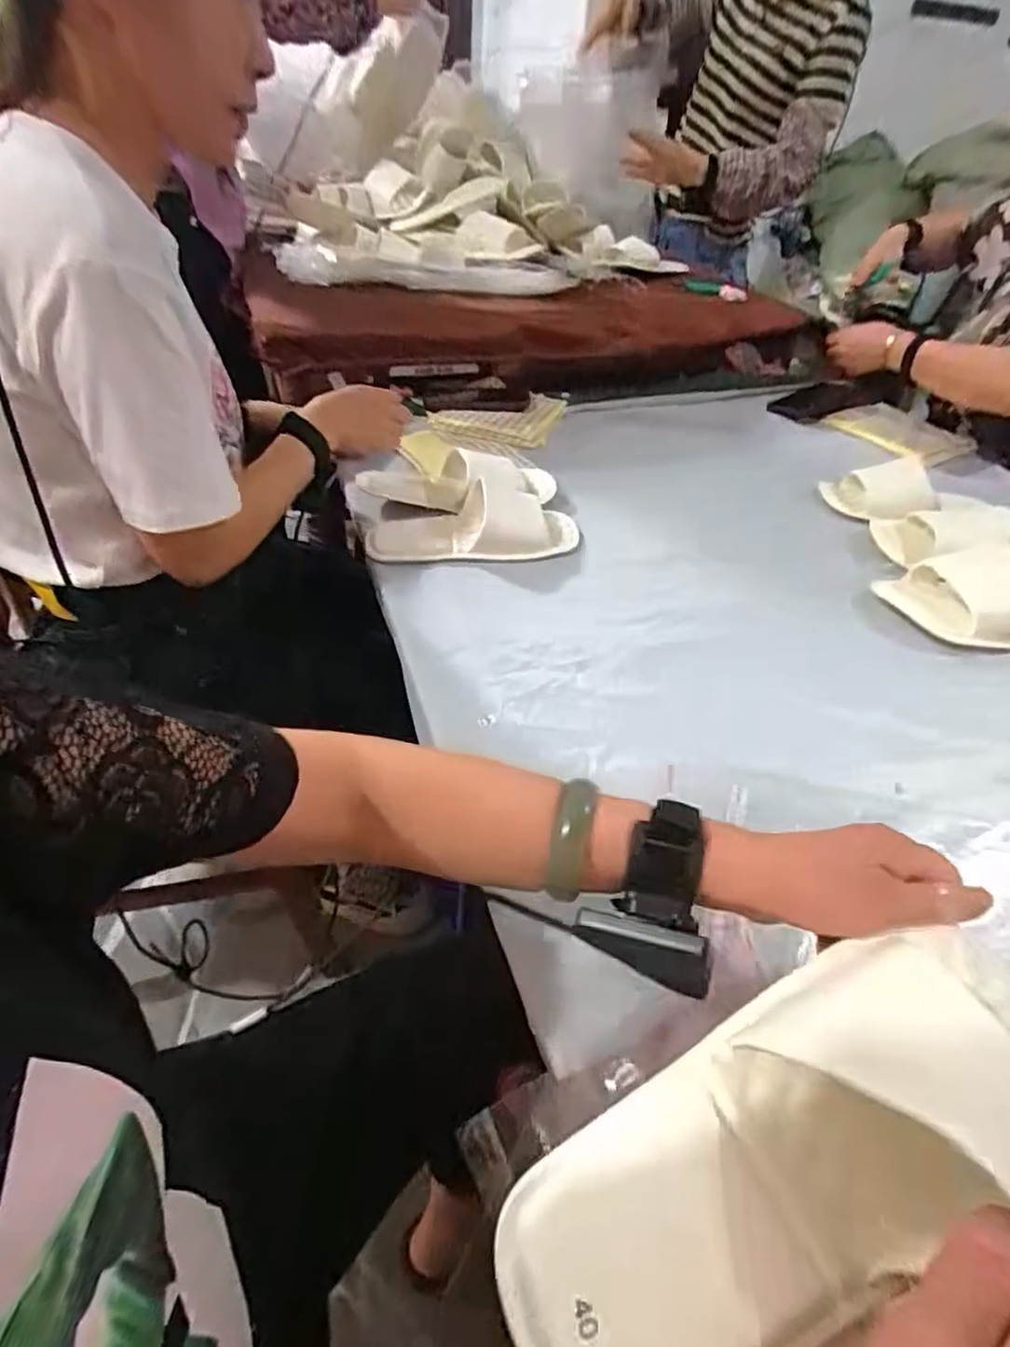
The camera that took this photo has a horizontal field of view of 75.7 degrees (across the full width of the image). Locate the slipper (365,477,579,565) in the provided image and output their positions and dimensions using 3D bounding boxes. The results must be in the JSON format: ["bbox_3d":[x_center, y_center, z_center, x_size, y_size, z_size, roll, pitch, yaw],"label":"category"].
[{"bbox_3d":[-0.033,-0.170,0.732,0.243,0.049,0.107,-1,42,-6],"label":"slipper"}]

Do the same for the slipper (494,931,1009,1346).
[{"bbox_3d":[0.109,0.183,0.251,0.234,0.053,0.096,-26,49,-14],"label":"slipper"}]

